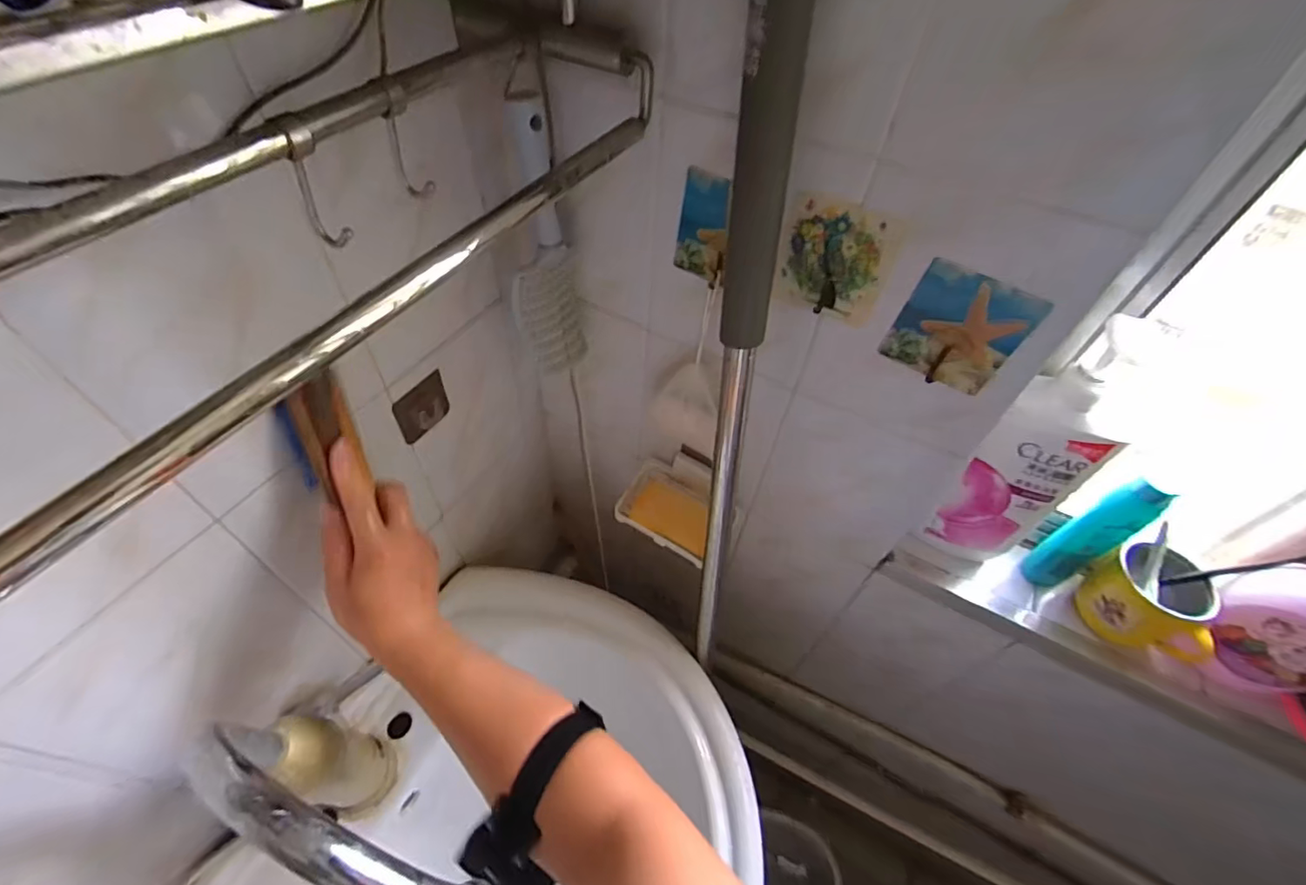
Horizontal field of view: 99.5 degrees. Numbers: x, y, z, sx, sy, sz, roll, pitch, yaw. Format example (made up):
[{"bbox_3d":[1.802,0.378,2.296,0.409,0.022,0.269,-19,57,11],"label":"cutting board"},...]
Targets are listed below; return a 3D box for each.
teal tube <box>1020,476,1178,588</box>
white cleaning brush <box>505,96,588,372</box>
[{"bbox_3d":[0.422,0.088,0.530,0.049,0.155,0.039,-20,56,-20],"label":"teal tube"},{"bbox_3d":[-0.093,-0.159,0.484,0.059,0.248,0.040,-4,52,-8],"label":"white cleaning brush"}]

